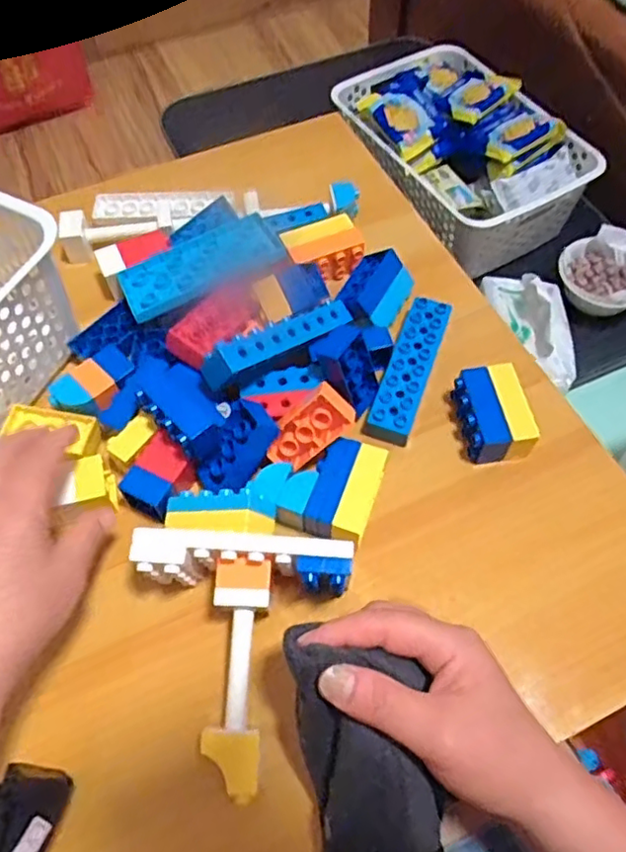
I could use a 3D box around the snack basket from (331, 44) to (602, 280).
[{"bbox_3d":[0.175,-0.357,0.797,0.227,0.099,0.325,-25,63,-13],"label":"snack basket"}]

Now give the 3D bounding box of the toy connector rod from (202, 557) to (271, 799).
[{"bbox_3d":[-0.043,0.143,0.360,0.032,0.042,0.120,2,60,2],"label":"toy connector rod"}]

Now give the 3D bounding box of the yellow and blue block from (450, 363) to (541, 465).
[{"bbox_3d":[0.128,-0.009,0.455,0.046,0.032,0.067,-8,60,-4],"label":"yellow and blue block"}]

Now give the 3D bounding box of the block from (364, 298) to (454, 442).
[{"bbox_3d":[0.076,-0.046,0.486,0.033,0.021,0.125,19,62,11],"label":"block"}]

